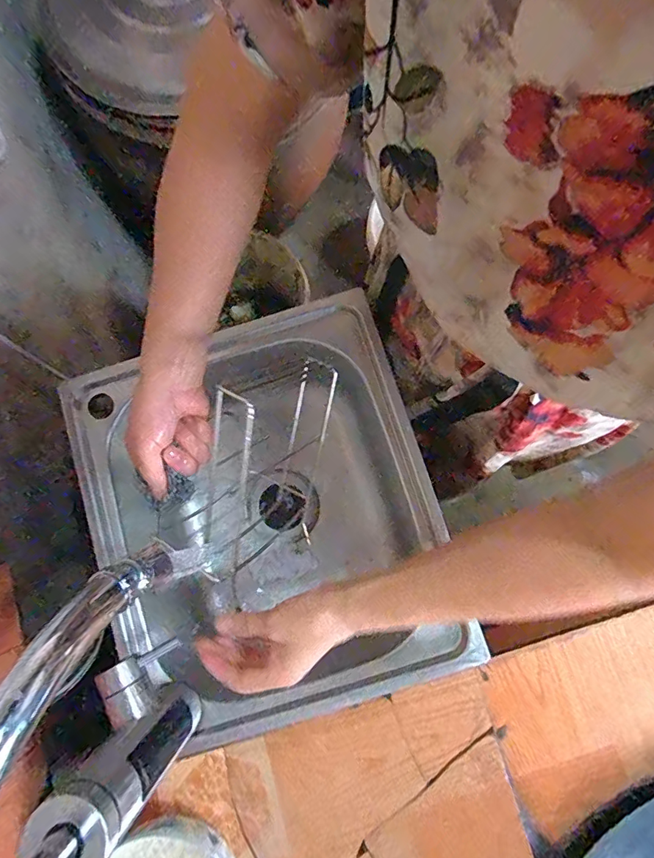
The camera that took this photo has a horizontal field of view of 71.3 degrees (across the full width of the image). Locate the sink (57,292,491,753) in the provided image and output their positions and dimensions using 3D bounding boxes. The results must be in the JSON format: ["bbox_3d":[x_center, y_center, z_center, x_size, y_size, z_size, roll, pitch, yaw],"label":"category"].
[{"bbox_3d":[-0.068,0.110,0.600,0.362,0.197,0.443,-17,82,1],"label":"sink"}]

